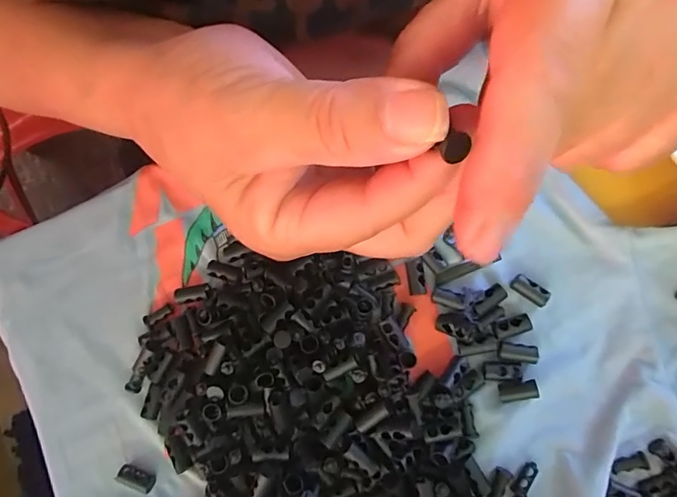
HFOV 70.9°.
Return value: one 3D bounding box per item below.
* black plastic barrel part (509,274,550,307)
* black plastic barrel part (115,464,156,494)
[{"bbox_3d":[0.095,0.021,0.236,0.019,0.007,0.008,33,87,11],"label":"black plastic barrel part"},{"bbox_3d":[-0.106,0.120,0.248,0.019,0.008,0.009,22,85,10],"label":"black plastic barrel part"}]

